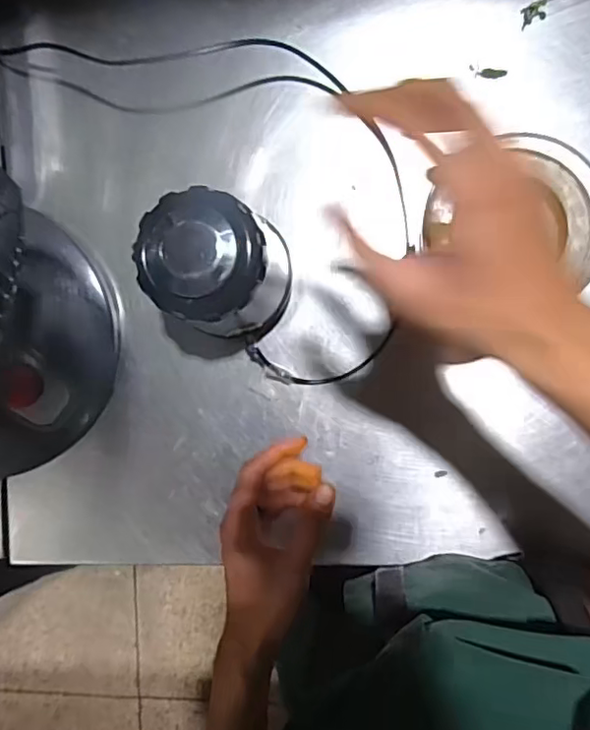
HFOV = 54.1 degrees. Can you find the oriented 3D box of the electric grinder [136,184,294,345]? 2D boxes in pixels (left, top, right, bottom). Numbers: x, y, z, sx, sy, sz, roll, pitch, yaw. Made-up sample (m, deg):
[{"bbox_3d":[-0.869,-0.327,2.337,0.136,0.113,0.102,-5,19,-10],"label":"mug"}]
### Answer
[{"bbox_3d":[-0.058,-0.082,0.481,0.103,0.149,0.096,0,91,7],"label":"electric grinder"}]

